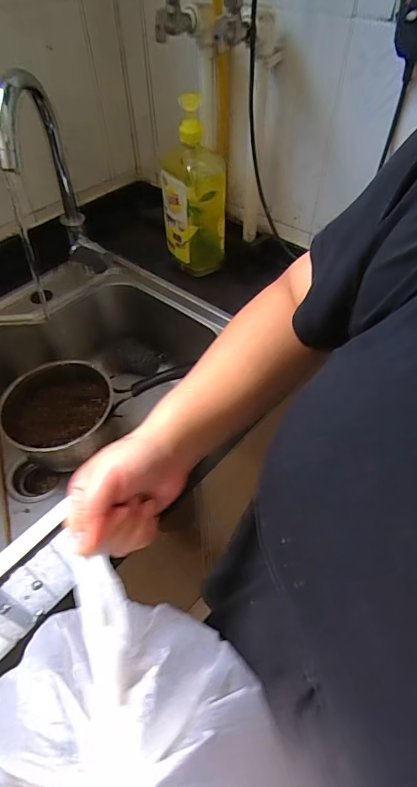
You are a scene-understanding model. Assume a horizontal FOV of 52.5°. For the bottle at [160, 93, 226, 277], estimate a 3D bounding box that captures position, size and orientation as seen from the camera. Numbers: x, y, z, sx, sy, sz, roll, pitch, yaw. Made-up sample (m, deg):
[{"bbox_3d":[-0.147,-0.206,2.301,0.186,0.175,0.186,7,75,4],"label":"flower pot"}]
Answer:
[{"bbox_3d":[-0.026,-0.342,0.735,0.109,0.268,0.093,-5,50,-3],"label":"bottle"}]

